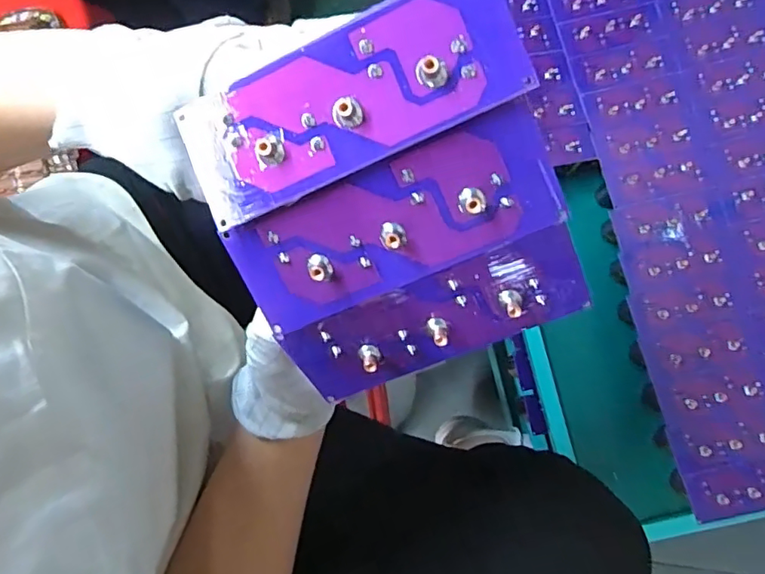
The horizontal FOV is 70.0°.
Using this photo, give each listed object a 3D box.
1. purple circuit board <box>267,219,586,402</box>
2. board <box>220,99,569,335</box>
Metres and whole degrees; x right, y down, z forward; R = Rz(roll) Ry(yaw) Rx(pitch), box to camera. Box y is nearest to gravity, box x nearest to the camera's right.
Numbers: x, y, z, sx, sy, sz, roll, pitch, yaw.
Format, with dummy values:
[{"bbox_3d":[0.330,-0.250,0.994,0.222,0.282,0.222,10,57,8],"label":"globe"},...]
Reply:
[{"bbox_3d":[0.024,0.017,0.248,0.133,0.007,0.050,-23,123,12],"label":"purple circuit board"},{"bbox_3d":[0.002,-0.024,0.227,0.135,0.005,0.051,-22,104,13],"label":"board"}]

